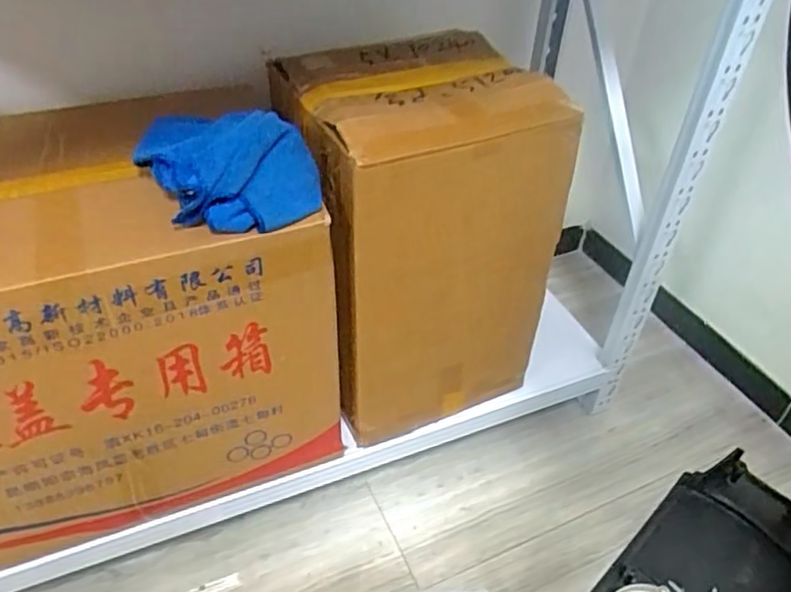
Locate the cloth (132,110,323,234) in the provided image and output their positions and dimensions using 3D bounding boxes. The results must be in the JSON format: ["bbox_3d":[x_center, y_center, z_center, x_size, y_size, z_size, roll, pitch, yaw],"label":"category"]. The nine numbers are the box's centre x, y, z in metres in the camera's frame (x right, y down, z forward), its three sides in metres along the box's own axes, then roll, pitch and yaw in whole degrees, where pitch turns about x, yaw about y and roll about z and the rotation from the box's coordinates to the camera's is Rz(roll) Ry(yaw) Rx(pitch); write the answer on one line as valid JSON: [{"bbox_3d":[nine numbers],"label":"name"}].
[{"bbox_3d":[-0.189,-0.152,0.730,0.152,0.092,0.205,-24,47,-27],"label":"cloth"}]

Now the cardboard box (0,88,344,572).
[{"bbox_3d":[-0.415,0.009,0.892,0.573,0.474,0.410,-13,43,-17],"label":"cardboard box"}]

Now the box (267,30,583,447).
[{"bbox_3d":[0.030,-0.077,0.991,0.316,0.525,0.299,-14,43,-18],"label":"box"}]

